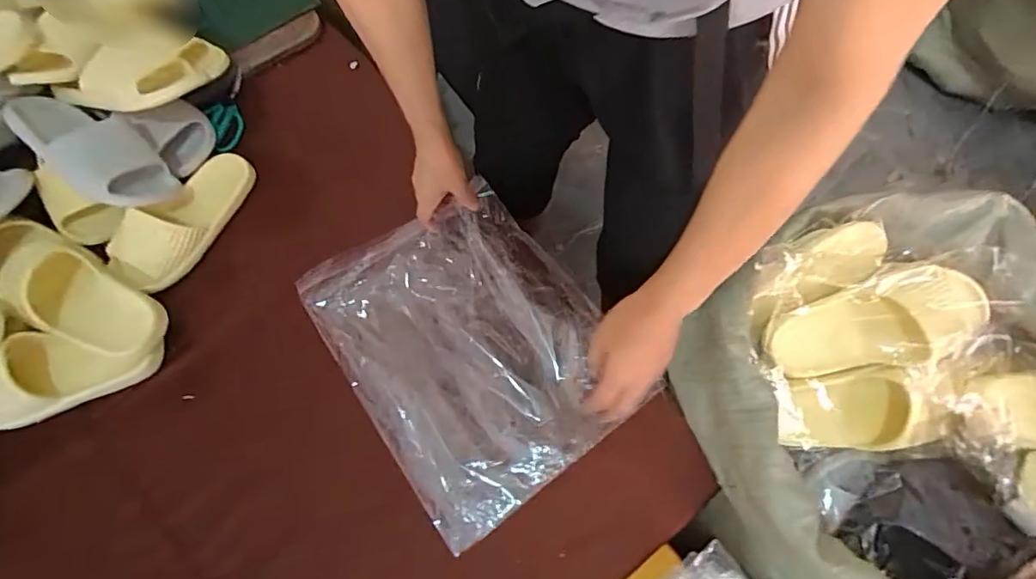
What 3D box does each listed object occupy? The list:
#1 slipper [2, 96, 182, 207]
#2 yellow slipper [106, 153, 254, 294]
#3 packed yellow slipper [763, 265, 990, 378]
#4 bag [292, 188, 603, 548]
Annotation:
[{"bbox_3d":[-0.600,-0.198,0.726,0.249,0.057,0.109,39,52,1],"label":"slipper"},{"bbox_3d":[-0.480,-0.109,0.747,0.102,0.062,0.232,19,57,10],"label":"yellow slipper"},{"bbox_3d":[0.407,0.034,0.573,0.243,0.069,0.093,-15,69,-3],"label":"packed yellow slipper"},{"bbox_3d":[-0.064,0.059,0.654,0.292,0.043,0.382,-34,71,-10],"label":"bag"}]

